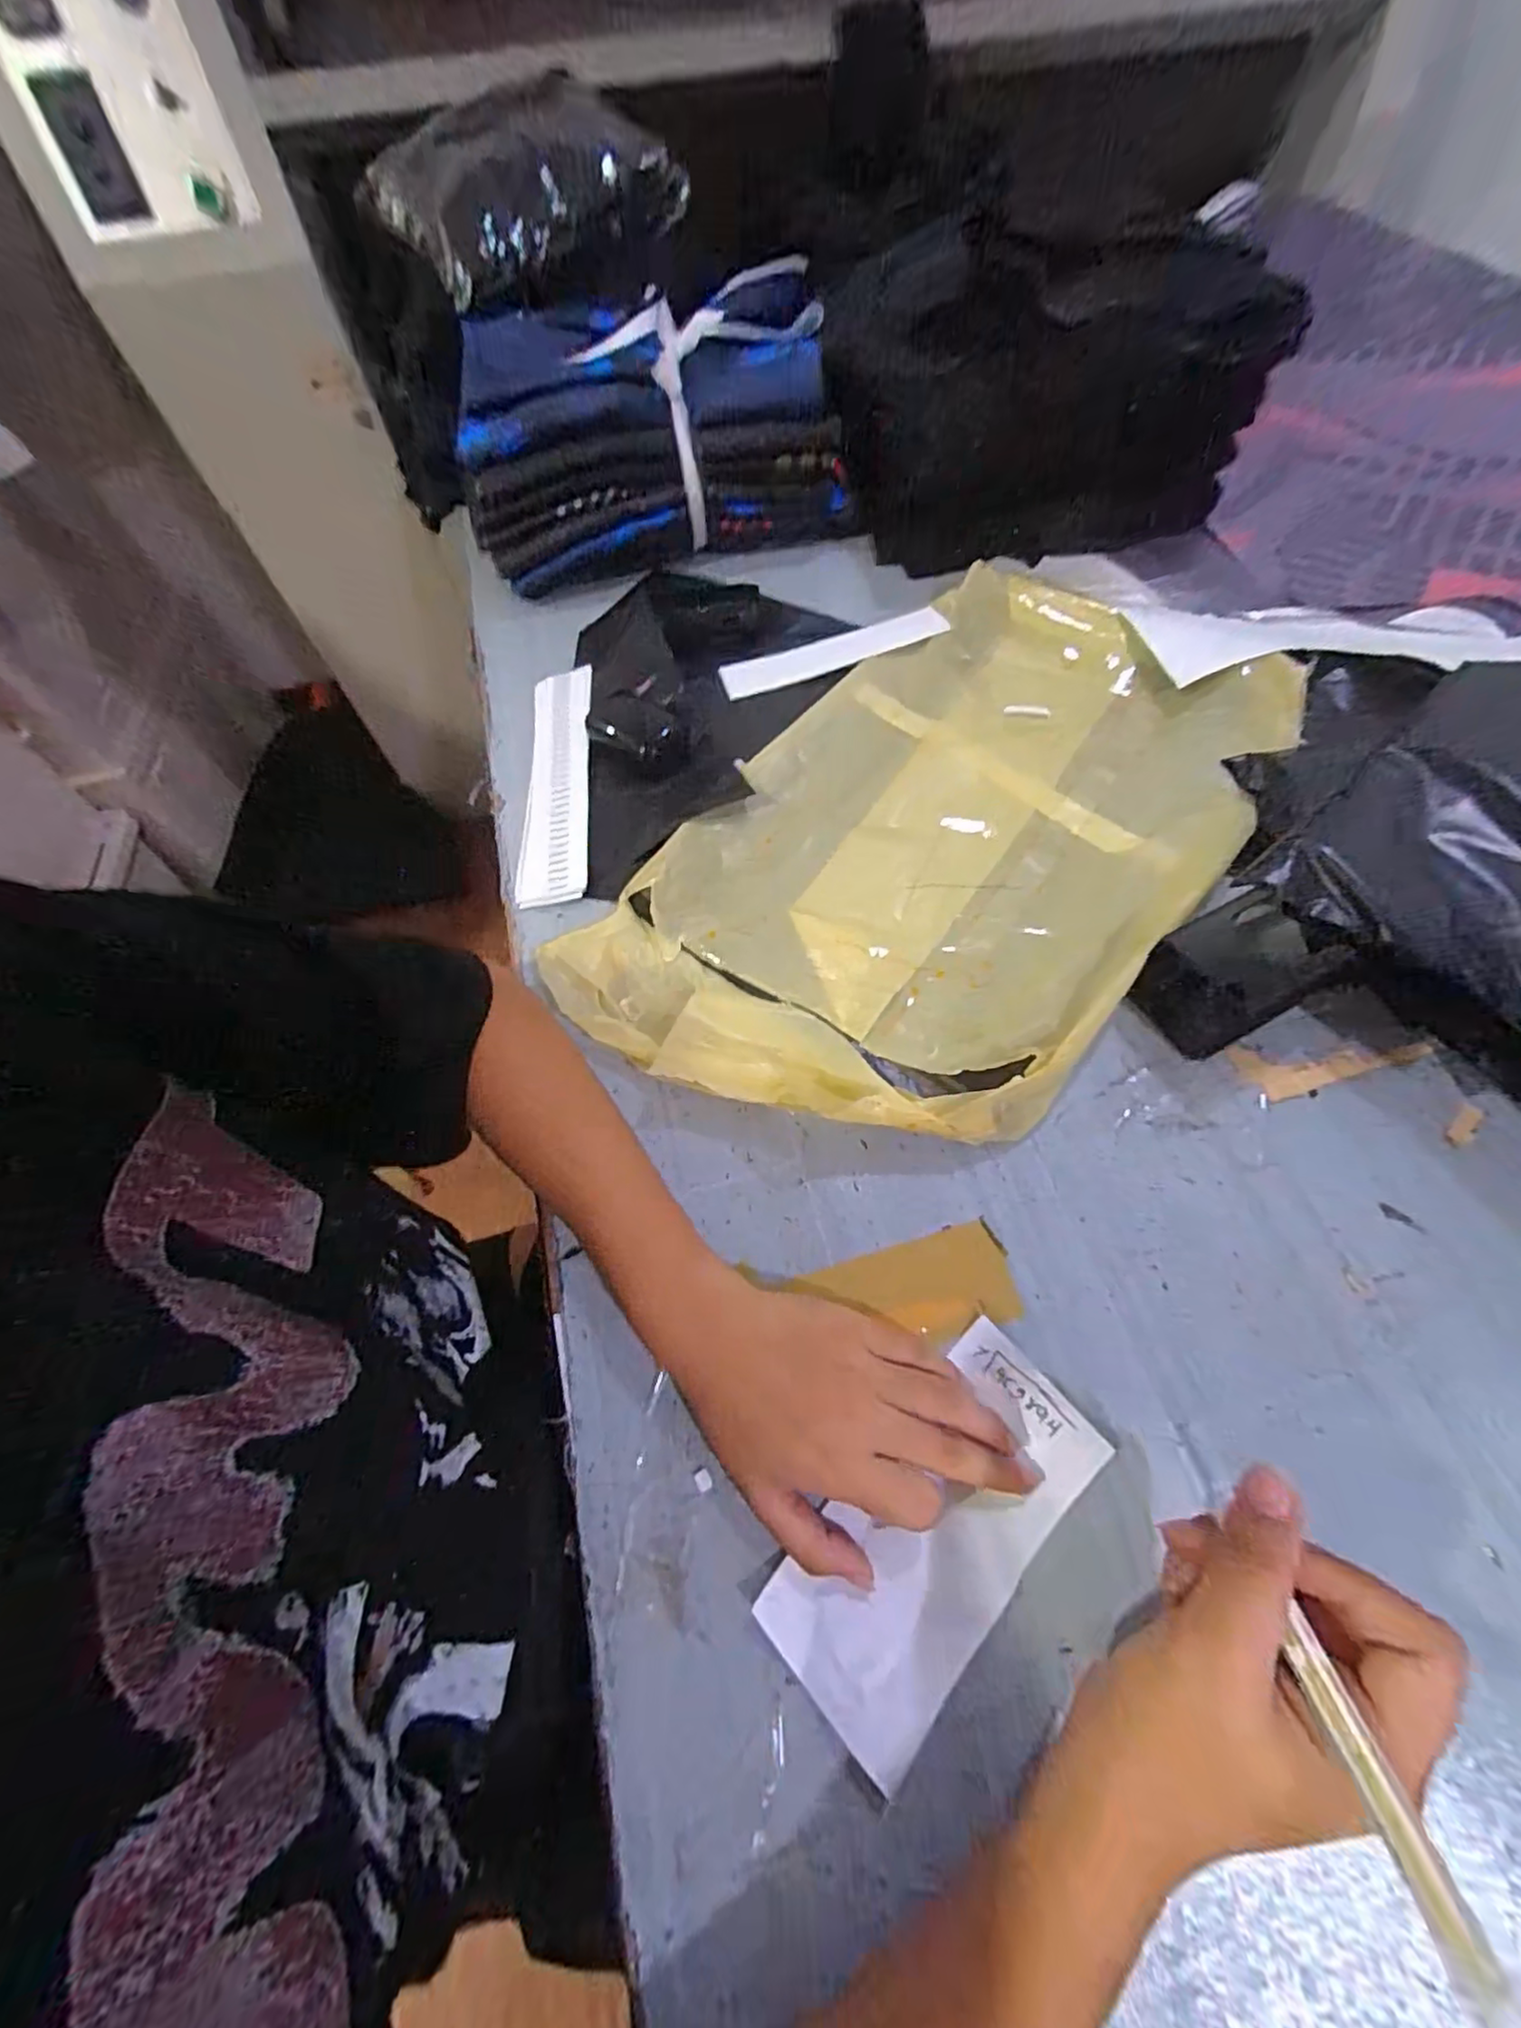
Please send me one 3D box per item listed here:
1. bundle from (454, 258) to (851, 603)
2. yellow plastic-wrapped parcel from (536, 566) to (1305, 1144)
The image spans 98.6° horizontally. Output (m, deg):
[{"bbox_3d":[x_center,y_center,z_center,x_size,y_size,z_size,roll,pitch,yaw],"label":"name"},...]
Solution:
[{"bbox_3d":[-0.099,-0.525,0.602,0.338,0.142,0.190,-10,62,-3],"label":"bundle"},{"bbox_3d":[0.132,-0.132,0.448,0.302,0.032,0.534,37,70,20],"label":"yellow plastic-wrapped parcel"}]

